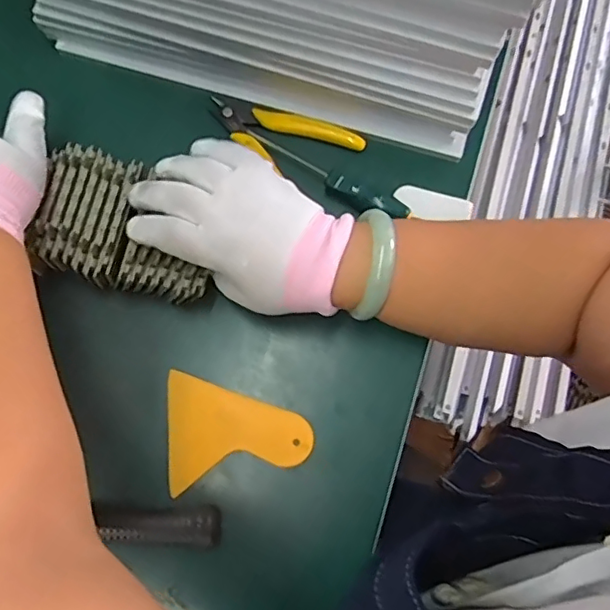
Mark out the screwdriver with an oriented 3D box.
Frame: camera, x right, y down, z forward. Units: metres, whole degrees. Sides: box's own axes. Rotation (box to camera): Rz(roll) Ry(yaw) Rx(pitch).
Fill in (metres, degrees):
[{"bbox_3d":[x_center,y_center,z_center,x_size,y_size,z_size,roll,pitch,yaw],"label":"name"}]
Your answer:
[{"bbox_3d":[0.014,-0.100,0.434,0.141,0.013,0.017,29,78,6],"label":"screwdriver"}]

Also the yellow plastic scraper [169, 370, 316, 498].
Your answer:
[{"bbox_3d":[-0.046,0.088,0.400,0.101,0.006,0.077,-1,77,-1],"label":"yellow plastic scraper"}]

